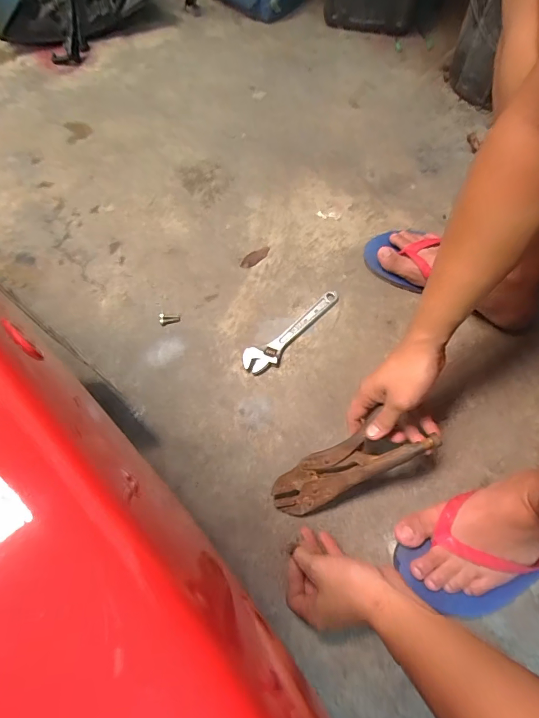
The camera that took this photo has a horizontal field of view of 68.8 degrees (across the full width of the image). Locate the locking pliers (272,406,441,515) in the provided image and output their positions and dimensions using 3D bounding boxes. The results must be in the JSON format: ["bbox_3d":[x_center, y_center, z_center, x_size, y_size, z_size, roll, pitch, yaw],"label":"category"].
[{"bbox_3d":[0.098,0.137,0.501,0.217,0.020,0.065,-27,67,15],"label":"locking pliers"}]

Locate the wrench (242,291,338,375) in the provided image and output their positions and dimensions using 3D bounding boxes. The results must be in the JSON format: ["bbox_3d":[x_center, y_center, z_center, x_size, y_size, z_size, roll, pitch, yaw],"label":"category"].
[{"bbox_3d":[0.041,-0.044,0.629,0.194,0.015,0.044,-36,71,-12],"label":"wrench"}]

